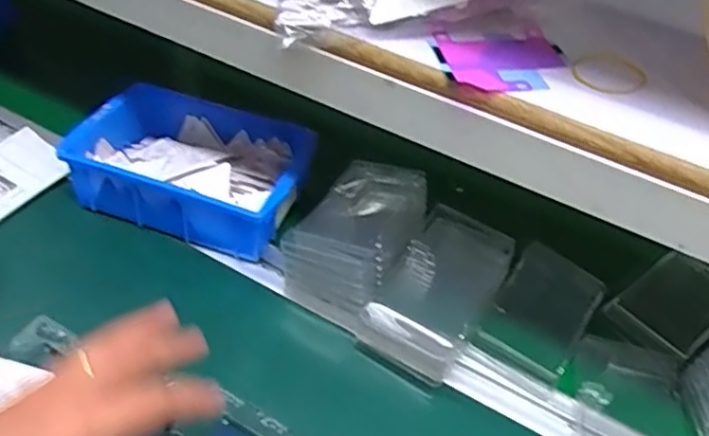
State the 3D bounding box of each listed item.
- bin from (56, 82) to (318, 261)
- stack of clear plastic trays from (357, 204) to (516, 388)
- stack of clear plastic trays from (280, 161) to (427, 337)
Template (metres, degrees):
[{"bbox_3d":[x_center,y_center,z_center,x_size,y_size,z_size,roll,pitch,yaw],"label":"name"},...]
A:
[{"bbox_3d":[-0.146,-0.046,0.593,0.203,0.071,0.137,16,45,9],"label":"bin"},{"bbox_3d":[0.069,0.060,0.507,0.082,0.059,0.129,30,49,22],"label":"stack of clear plastic trays"},{"bbox_3d":[0.002,0.015,0.536,0.093,0.072,0.131,25,47,18],"label":"stack of clear plastic trays"}]

